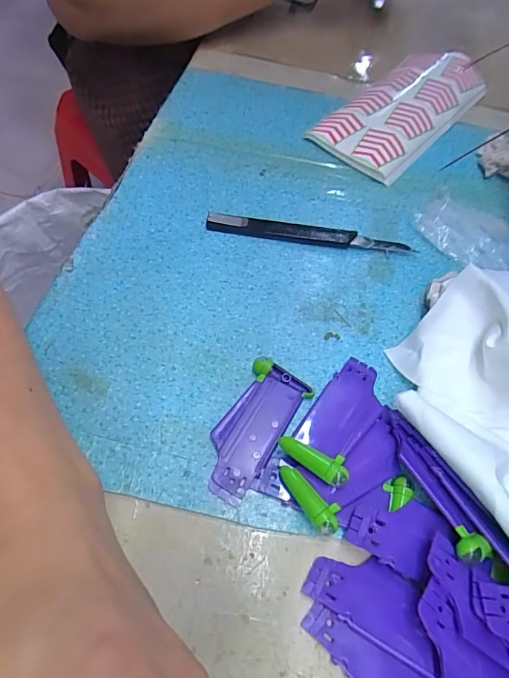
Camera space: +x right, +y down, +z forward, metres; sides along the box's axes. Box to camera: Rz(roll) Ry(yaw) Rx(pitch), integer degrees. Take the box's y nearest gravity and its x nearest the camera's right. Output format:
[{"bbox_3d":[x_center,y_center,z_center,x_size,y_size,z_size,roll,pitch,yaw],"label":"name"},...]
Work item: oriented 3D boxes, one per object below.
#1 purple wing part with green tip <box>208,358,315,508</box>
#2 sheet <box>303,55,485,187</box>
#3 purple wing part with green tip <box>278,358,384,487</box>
[{"bbox_3d":[-0.002,0.055,0.277,0.038,0.010,0.089,28,62,13],"label":"purple wing part with green tip"},{"bbox_3d":[0.155,-0.242,0.459,0.099,0.026,0.216,38,64,18],"label":"sheet"},{"bbox_3d":[0.057,0.047,0.278,0.040,0.018,0.087,35,64,16],"label":"purple wing part with green tip"}]

